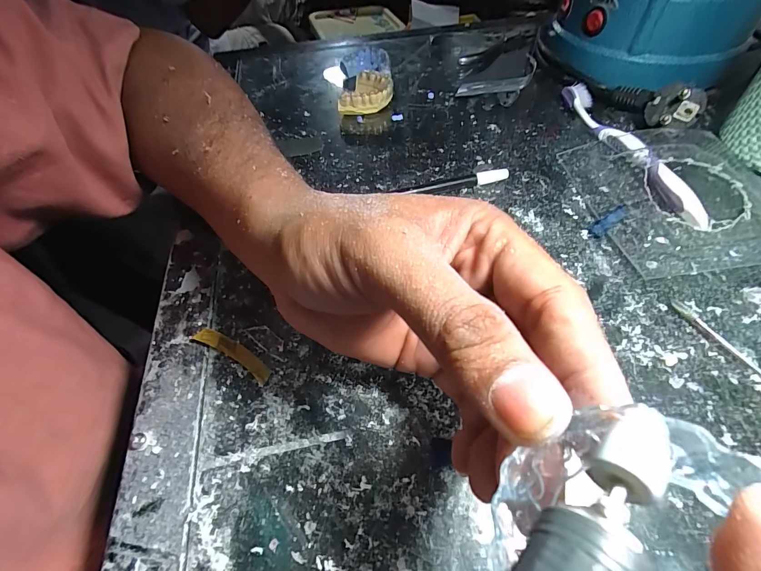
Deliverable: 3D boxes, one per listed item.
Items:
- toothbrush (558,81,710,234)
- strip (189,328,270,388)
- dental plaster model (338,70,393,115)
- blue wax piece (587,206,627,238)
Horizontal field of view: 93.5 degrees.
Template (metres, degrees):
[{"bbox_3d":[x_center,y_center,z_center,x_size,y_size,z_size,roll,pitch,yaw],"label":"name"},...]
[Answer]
[{"bbox_3d":[0.190,-0.111,0.278,0.028,0.012,0.181,-7,53,-1],"label":"toothbrush"},{"bbox_3d":[-0.080,0.036,0.193,0.052,0.004,0.011,25,59,21],"label":"strip"},{"bbox_3d":[-0.012,-0.188,0.348,0.048,0.019,0.061,13,55,13],"label":"dental plaster model"},{"bbox_3d":[0.149,-0.042,0.235,0.031,0.004,0.009,-37,58,-7],"label":"blue wax piece"}]

